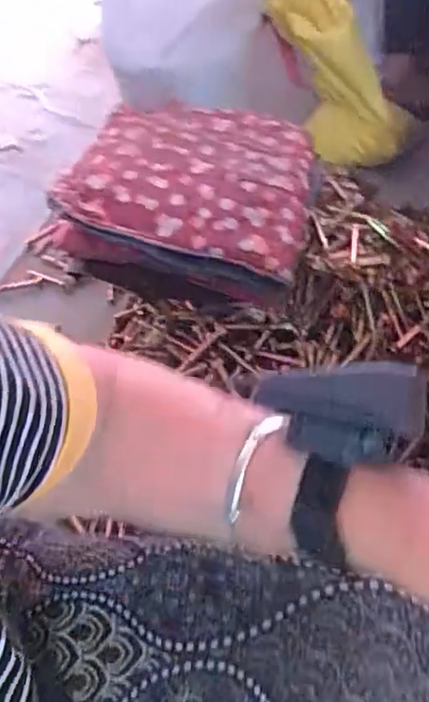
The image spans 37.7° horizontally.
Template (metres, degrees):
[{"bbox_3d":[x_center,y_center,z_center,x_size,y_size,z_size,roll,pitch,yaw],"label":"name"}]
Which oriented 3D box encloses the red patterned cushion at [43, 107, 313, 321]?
[{"bbox_3d":[-0.024,-0.222,0.902,0.324,0.112,0.307,12,49,13],"label":"red patterned cushion"}]

